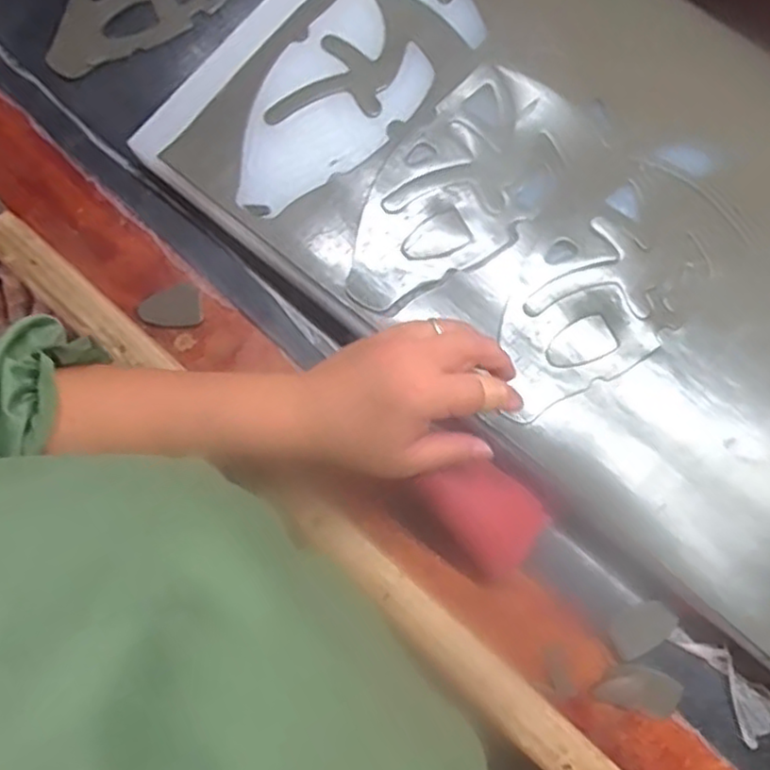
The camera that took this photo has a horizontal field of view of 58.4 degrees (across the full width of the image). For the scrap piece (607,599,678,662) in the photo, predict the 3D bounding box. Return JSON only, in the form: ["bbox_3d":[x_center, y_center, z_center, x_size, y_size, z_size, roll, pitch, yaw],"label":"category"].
[{"bbox_3d":[0.167,0.158,0.447,0.042,0.004,0.028,-34,82,3],"label":"scrap piece"}]

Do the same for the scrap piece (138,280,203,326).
[{"bbox_3d":[-0.161,-0.060,0.517,0.046,0.006,0.034,-10,77,-1],"label":"scrap piece"}]

